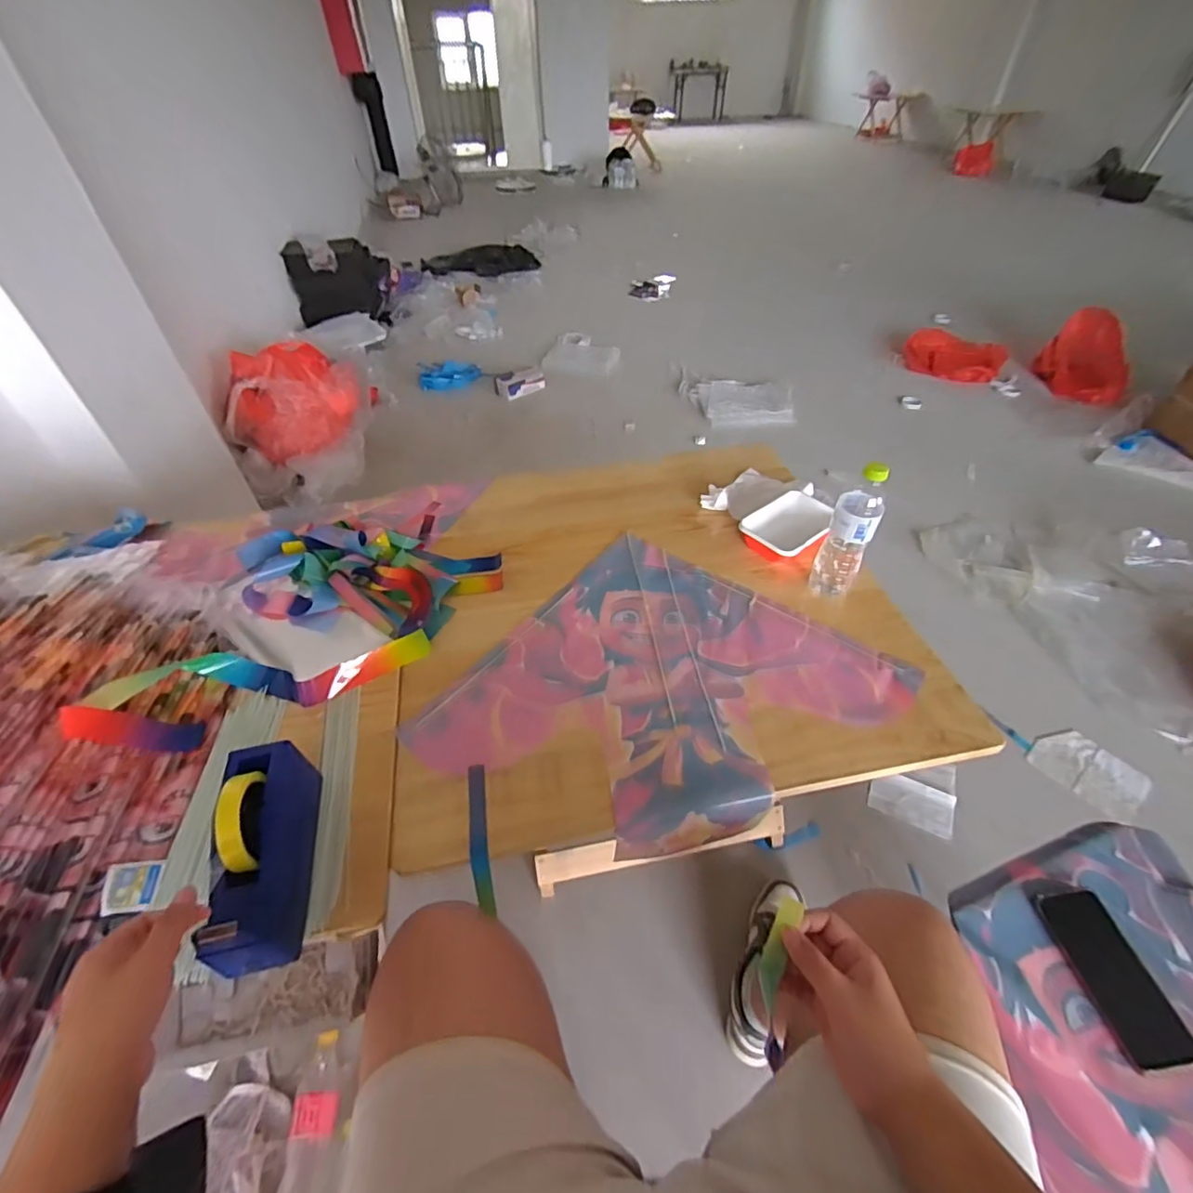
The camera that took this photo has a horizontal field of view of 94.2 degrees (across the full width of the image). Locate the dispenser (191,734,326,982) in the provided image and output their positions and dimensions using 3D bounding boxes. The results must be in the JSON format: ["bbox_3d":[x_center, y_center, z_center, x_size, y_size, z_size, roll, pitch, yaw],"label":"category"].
[{"bbox_3d":[-0.343,0.254,0.569,0.061,0.117,0.201,-10,46,-8],"label":"dispenser"}]

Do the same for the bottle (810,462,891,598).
[{"bbox_3d":[0.378,-0.093,0.827,0.064,0.228,0.056,16,48,16],"label":"bottle"}]

